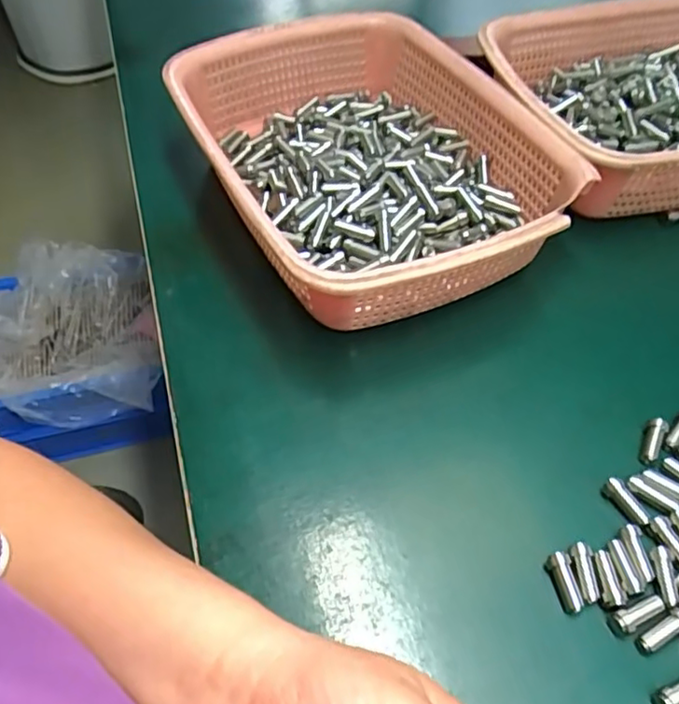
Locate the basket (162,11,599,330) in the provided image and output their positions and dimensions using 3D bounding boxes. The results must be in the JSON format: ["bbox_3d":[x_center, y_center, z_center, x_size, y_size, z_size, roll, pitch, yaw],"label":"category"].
[{"bbox_3d":[0.018,-0.134,0.449,0.216,0.079,0.288,-23,55,-17],"label":"basket"}]

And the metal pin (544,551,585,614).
[{"bbox_3d":[0.108,0.111,0.299,0.010,0.009,0.027,-10,66,-7],"label":"metal pin"}]

